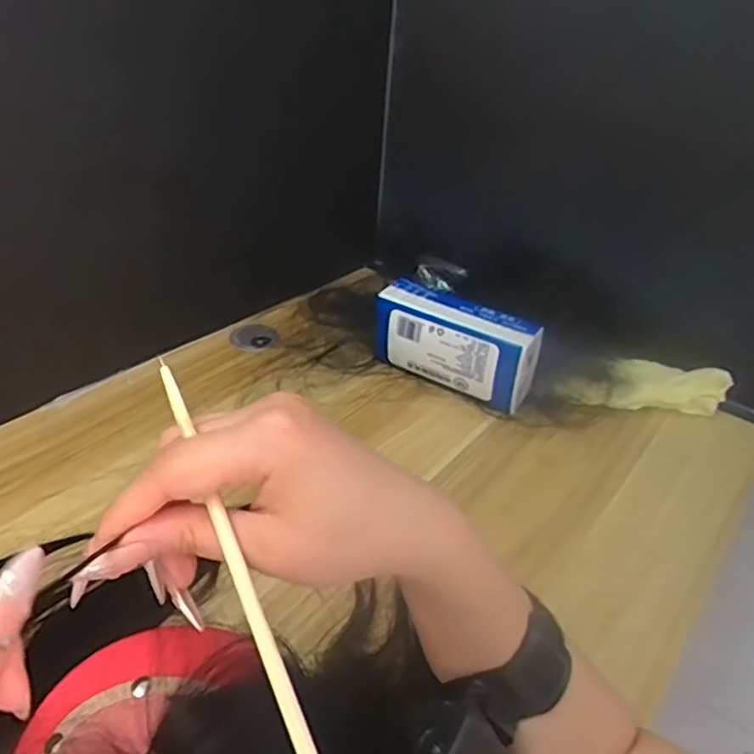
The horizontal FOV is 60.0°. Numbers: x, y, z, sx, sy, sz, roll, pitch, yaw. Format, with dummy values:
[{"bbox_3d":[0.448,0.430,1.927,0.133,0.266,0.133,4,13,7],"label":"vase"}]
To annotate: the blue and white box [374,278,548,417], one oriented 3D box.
[{"bbox_3d":[0.084,-0.039,0.719,0.176,0.088,0.056,22,38,23],"label":"blue and white box"}]

